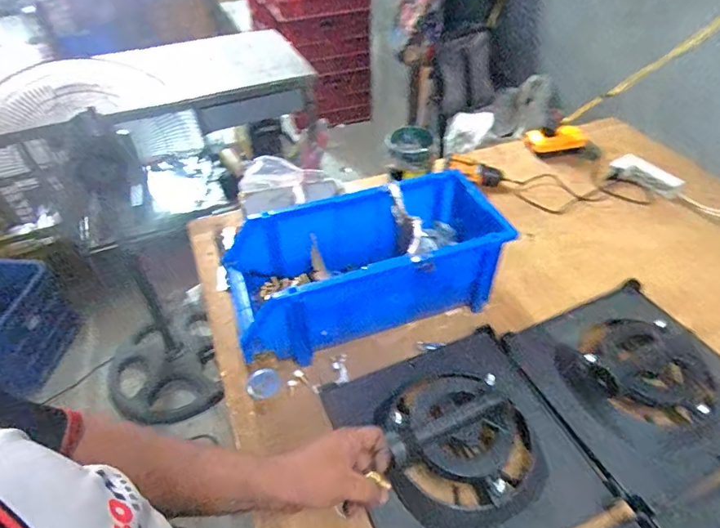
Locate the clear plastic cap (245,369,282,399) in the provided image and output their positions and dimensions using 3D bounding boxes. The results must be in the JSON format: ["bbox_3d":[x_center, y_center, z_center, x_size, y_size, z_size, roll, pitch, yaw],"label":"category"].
[{"bbox_3d":[-0.154,0.190,0.729,0.052,0.005,0.054,-1,44,1],"label":"clear plastic cap"}]

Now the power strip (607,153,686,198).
[{"bbox_3d":[0.673,-0.206,1.073,0.066,0.040,0.158,-31,51,-26],"label":"power strip"}]

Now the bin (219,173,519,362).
[{"bbox_3d":[0.004,0.008,0.783,0.423,0.187,0.188,-15,46,-13],"label":"bin"}]

